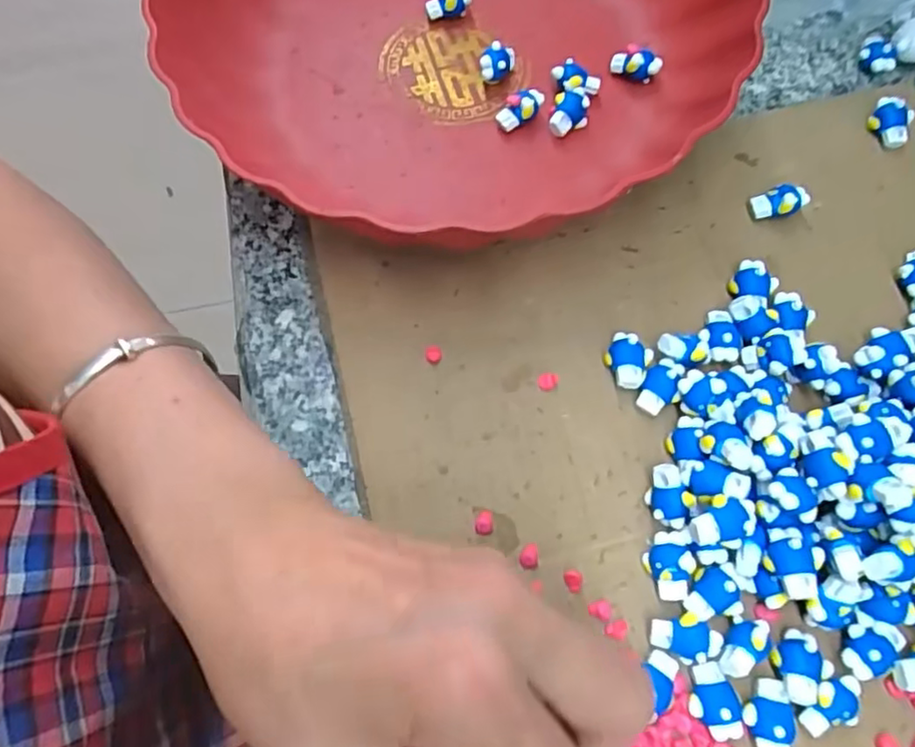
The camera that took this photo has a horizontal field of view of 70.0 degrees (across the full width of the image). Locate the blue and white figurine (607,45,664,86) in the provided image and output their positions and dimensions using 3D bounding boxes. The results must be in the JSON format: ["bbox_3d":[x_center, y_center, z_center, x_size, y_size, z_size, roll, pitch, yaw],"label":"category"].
[{"bbox_3d":[0.082,-0.143,0.300,0.022,0.013,0.010,25,71,9],"label":"blue and white figurine"}]

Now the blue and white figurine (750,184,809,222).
[{"bbox_3d":[0.135,-0.072,0.275,0.020,0.014,0.013,-24,71,-8],"label":"blue and white figurine"}]

